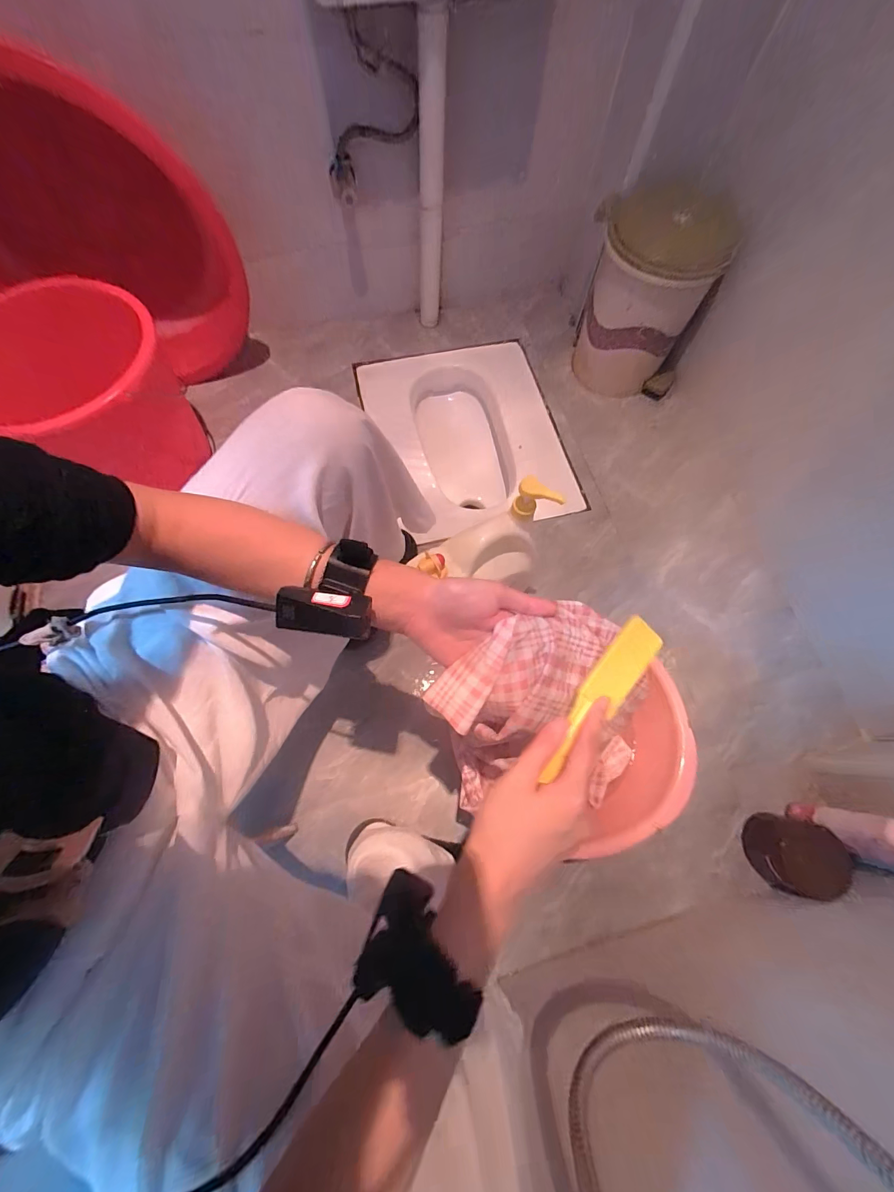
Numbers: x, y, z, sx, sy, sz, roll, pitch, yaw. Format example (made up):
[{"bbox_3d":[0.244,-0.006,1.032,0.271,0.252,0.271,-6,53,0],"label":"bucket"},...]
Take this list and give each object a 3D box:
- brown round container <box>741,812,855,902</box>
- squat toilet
[{"bbox_3d":[0.567,0.423,0.646,0.114,0.071,0.108,0,70,-1],"label":"brown round container"},{"bbox_3d":[0.045,-0.376,1.042,0.445,0.152,0.531,-11,70,-6],"label":"squat toilet"}]

